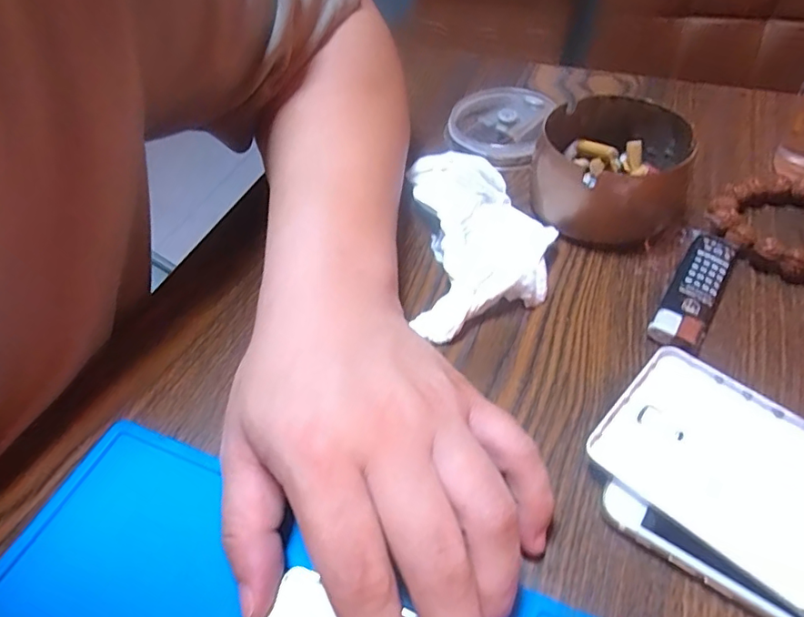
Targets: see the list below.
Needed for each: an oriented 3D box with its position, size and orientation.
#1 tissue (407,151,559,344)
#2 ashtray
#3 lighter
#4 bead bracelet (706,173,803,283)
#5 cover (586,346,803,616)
[{"bbox_3d":[0.045,-0.042,0.311,0.075,0.021,0.137,-3,49,2],"label":"tissue"},{"bbox_3d":[0.125,-0.082,0.322,0.089,0.045,0.088,10,51,13],"label":"ashtray"},{"bbox_3d":[0.151,-0.008,0.279,0.023,0.011,0.080,27,57,25],"label":"lighter"},{"bbox_3d":[0.226,-0.047,0.303,0.079,0.015,0.082,-2,49,3],"label":"bead bracelet"},{"bbox_3d":[0.152,0.078,0.202,0.148,0.015,0.072,34,60,29],"label":"cover"}]

